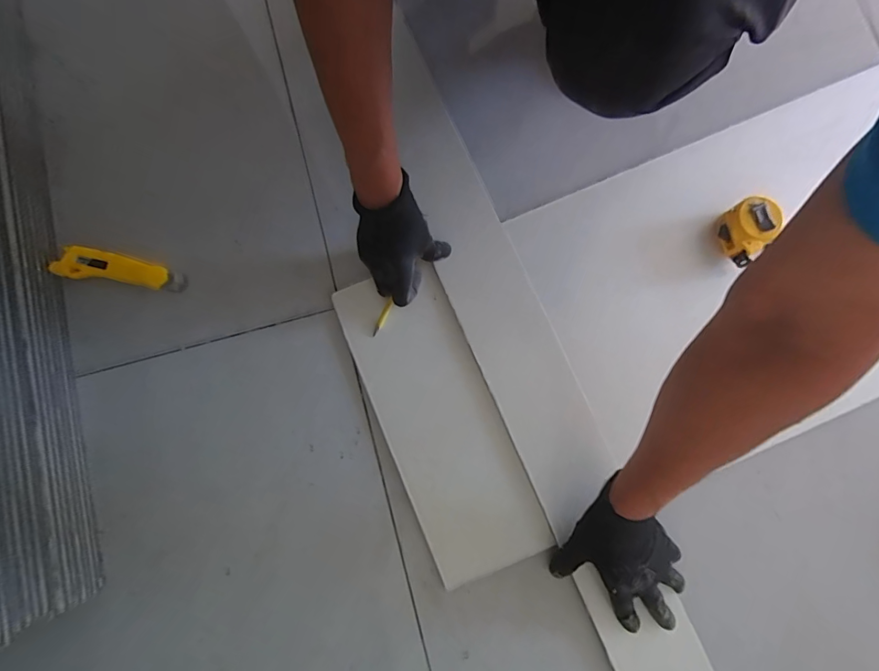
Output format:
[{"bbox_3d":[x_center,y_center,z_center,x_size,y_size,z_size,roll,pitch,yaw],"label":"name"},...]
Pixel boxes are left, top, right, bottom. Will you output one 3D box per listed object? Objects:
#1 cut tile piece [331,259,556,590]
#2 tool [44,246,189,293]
[{"bbox_3d":[-0.005,0.093,0.487,0.138,0.018,0.354,-24,82,-4],"label":"cut tile piece"},{"bbox_3d":[-0.386,-0.079,0.500,0.140,0.029,0.032,10,80,-16],"label":"tool"}]

